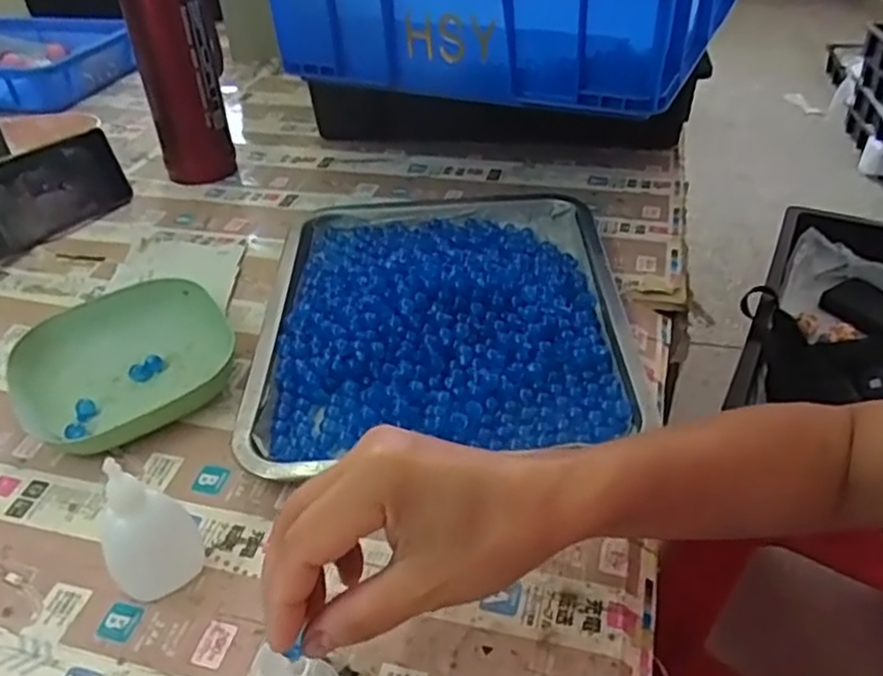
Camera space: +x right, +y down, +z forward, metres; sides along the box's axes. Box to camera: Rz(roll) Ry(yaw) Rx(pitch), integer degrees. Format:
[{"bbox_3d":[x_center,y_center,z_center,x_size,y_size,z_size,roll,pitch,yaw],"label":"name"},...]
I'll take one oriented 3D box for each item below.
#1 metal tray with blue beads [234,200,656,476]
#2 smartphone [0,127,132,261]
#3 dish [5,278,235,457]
[{"bbox_3d":[0.000,-0.027,0.547,0.267,0.048,0.320,-4,40,-1],"label":"metal tray with blue beads"},{"bbox_3d":[-0.371,-0.137,0.680,0.011,0.078,0.161,1,29,35],"label":"smartphone"},{"bbox_3d":[-0.223,0.015,0.515,0.146,0.034,0.120,-28,46,-28],"label":"dish"}]

